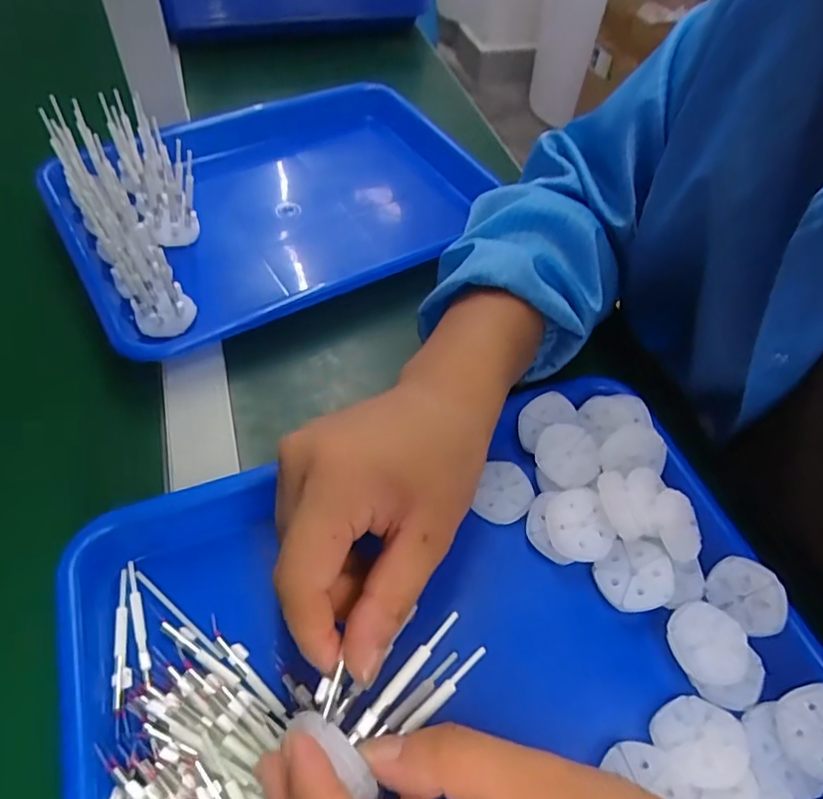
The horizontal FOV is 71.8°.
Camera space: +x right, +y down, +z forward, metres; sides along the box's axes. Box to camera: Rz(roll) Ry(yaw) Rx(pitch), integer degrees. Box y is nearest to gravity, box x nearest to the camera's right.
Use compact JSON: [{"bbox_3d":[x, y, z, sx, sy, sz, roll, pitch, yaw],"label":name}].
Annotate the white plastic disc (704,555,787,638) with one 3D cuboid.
[{"bbox_3d":[0.169,0.098,0.288,0.006,0.032,0.037,7,26,-33],"label":"white plastic disc"}]

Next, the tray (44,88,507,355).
[{"bbox_3d":[-0.100,-0.169,0.480,0.348,0.053,0.251,-27,60,-23],"label":"tray"}]

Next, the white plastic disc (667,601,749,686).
[{"bbox_3d":[0.147,0.120,0.281,0.037,0.007,0.037,2,53,-3],"label":"white plastic disc"}]

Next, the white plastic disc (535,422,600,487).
[{"bbox_3d":[0.091,0.032,0.332,0.036,0.004,0.038,2,66,-4],"label":"white plastic disc"}]

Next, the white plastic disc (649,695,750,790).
[{"bbox_3d":[0.128,0.152,0.254,0.037,0.006,0.037,-14,28,8],"label":"white plastic disc"}]

